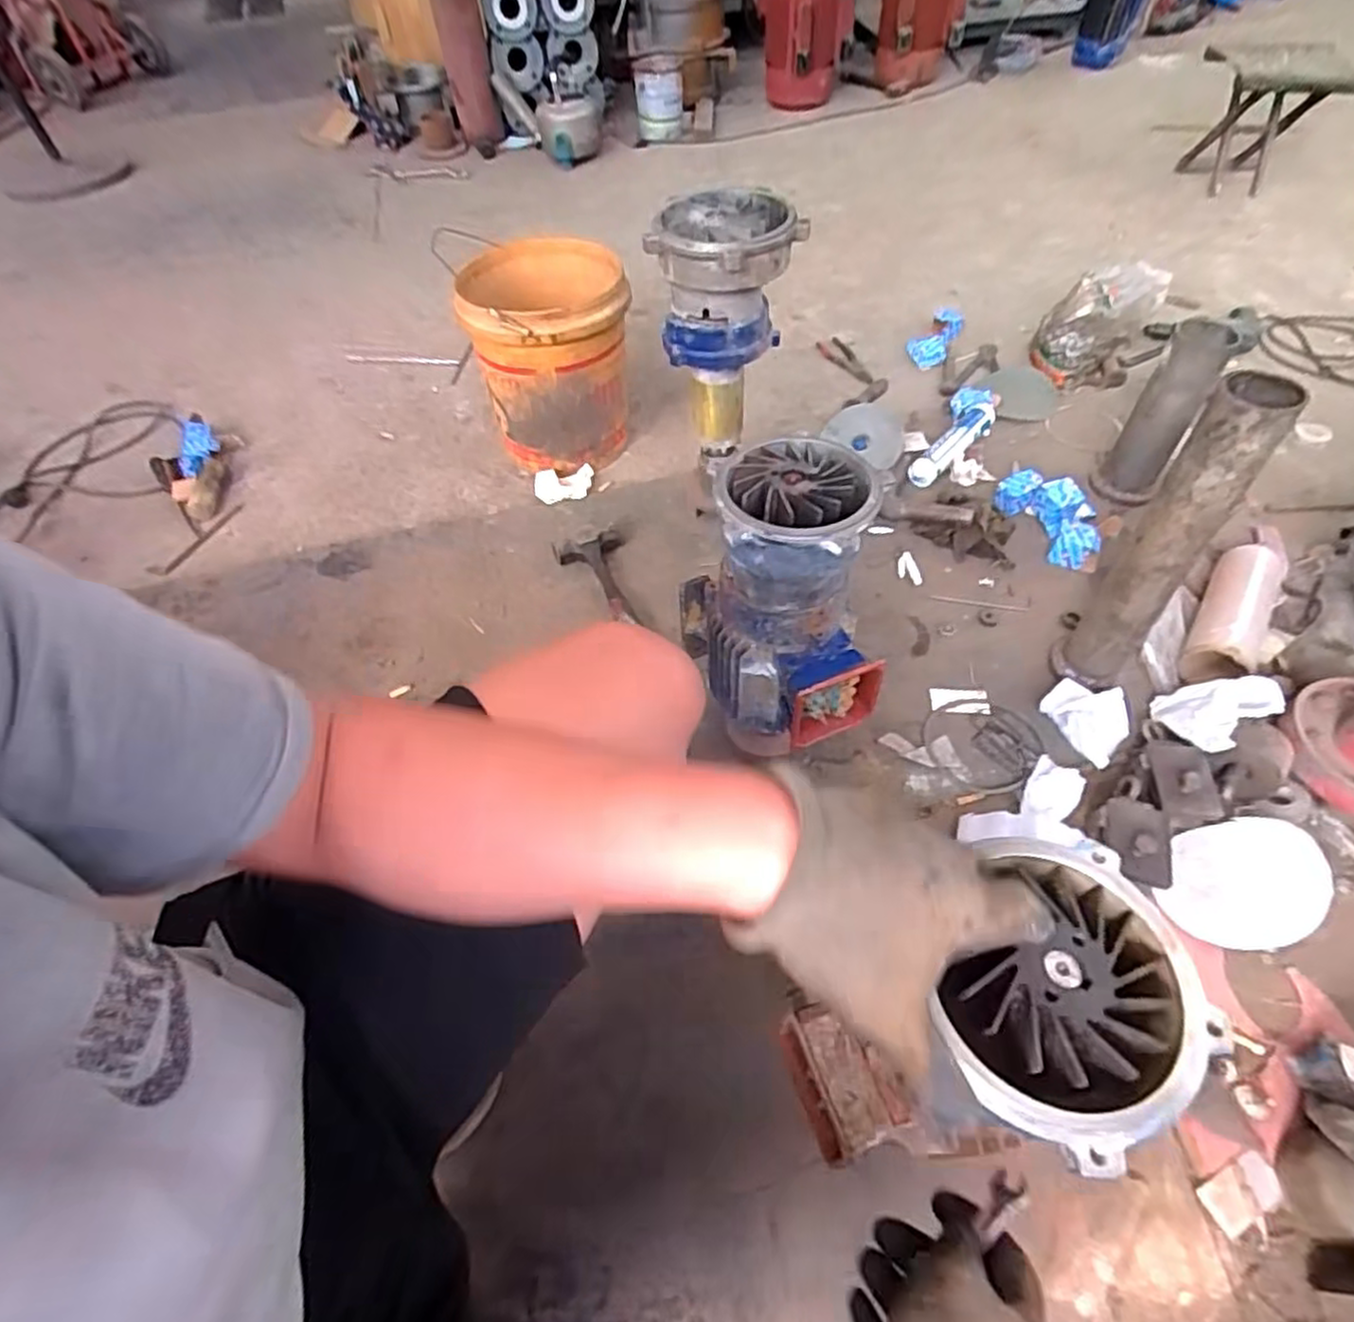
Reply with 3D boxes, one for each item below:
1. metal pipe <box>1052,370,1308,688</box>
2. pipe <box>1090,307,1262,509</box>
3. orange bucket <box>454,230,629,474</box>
[{"bbox_3d":[0.589,-0.126,0.889,0.085,0.444,0.095,33,62,25],"label":"metal pipe"},{"bbox_3d":[0.803,-0.403,1.197,0.096,0.290,0.112,-39,59,-24],"label":"pipe"},{"bbox_3d":[-0.228,-0.571,1.354,0.289,0.294,0.293,-9,52,-4],"label":"orange bucket"}]

